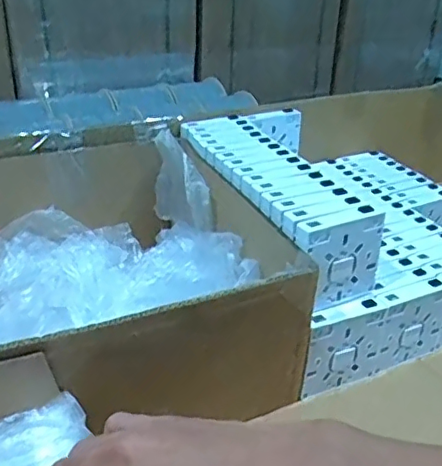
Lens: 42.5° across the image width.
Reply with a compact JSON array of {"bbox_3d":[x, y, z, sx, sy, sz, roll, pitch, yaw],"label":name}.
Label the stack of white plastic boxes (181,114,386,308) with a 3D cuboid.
[{"bbox_3d":[0.048,-0.033,0.629,0.084,0.103,0.288,-14,32,-22],"label":"stack of white plastic boxes"}]

